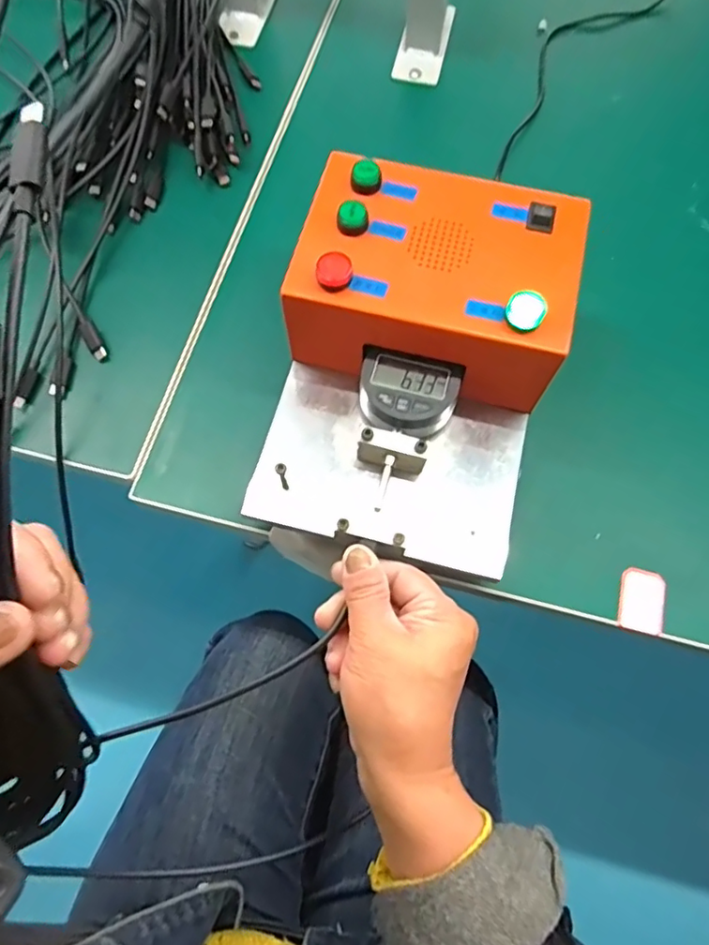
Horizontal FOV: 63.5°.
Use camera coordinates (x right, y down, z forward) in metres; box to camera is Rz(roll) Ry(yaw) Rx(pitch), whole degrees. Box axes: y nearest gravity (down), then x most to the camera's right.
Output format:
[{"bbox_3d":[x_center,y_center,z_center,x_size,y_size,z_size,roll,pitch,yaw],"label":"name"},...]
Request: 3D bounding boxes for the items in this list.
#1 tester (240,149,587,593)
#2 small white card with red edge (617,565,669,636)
[{"bbox_3d":[0.033,-0.062,0.320,0.149,0.075,0.203,12,70,5],"label":"tester"},{"bbox_3d":[0.165,0.073,0.328,0.024,0.005,0.036,15,71,6],"label":"small white card with red edge"}]

